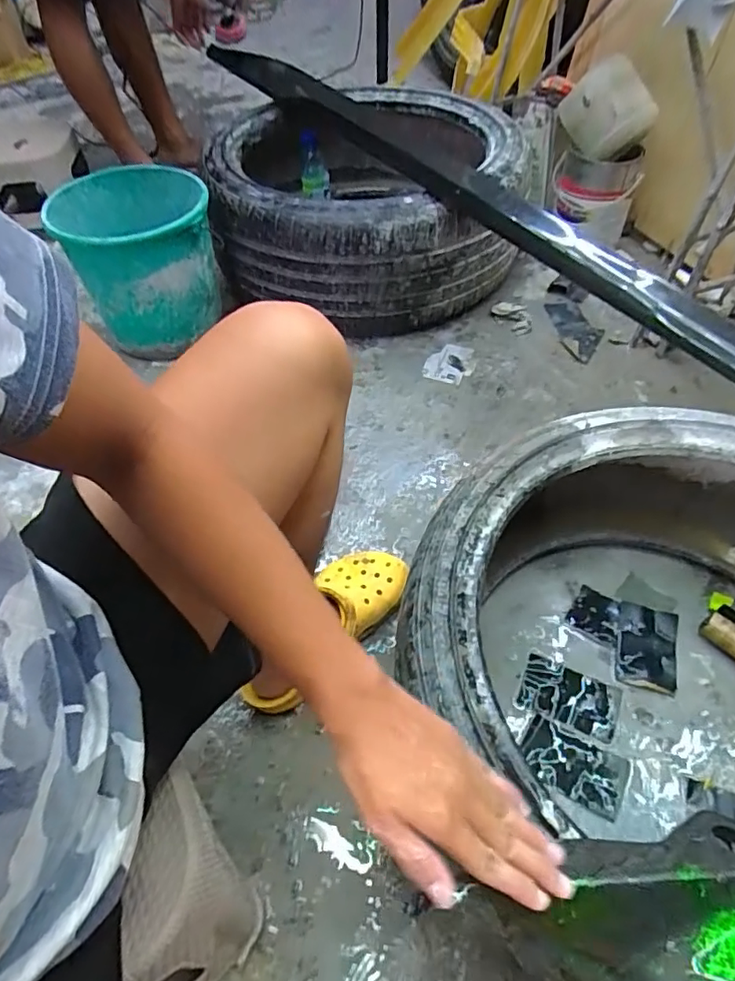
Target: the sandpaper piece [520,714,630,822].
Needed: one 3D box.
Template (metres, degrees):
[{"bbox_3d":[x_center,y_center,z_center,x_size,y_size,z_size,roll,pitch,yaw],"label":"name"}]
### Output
[{"bbox_3d":[0.238,0.321,0.646,0.113,0.004,0.072,21,54,19],"label":"sandpaper piece"}]

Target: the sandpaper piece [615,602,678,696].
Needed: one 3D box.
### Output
[{"bbox_3d":[0.366,0.206,0.729,0.072,0.005,0.112,12,58,14],"label":"sandpaper piece"}]

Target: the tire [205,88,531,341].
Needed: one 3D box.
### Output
[{"bbox_3d":[0.011,-0.607,1.211,0.599,0.289,0.595,1,53,5],"label":"tire"}]

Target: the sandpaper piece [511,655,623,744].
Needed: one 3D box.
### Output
[{"bbox_3d":[0.251,0.259,0.695,0.119,0.004,0.076,19,54,16],"label":"sandpaper piece"}]

